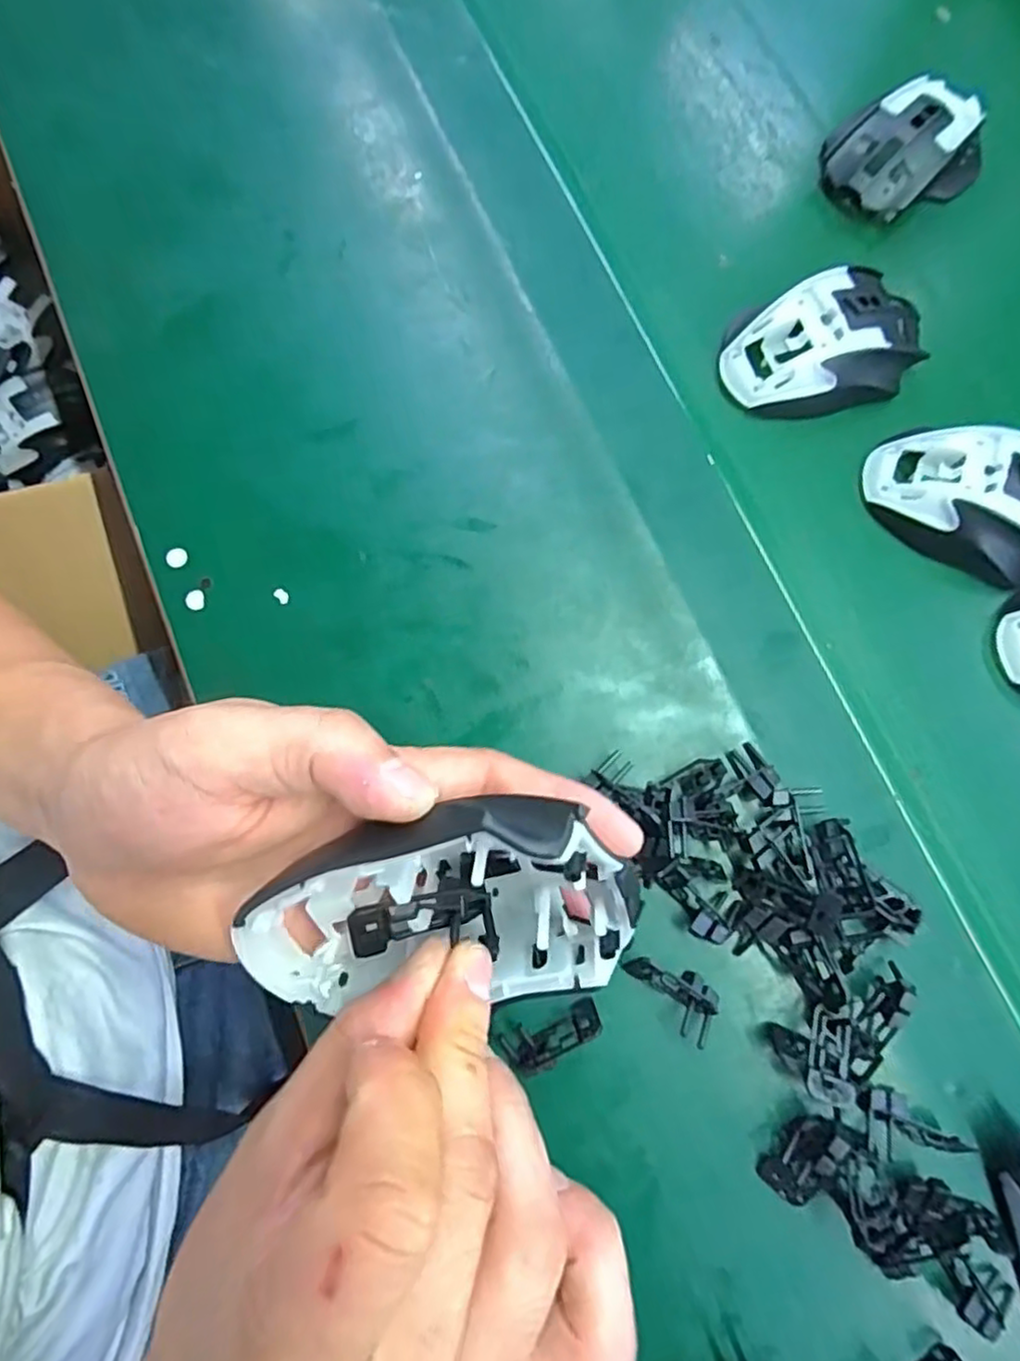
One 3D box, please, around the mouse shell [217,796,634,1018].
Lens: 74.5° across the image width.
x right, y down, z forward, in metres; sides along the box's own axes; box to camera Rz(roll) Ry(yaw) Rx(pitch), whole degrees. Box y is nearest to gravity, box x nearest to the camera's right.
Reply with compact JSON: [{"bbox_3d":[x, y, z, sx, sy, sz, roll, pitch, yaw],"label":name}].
[{"bbox_3d":[-0.024,0.062,0.197,0.115,0.071,0.038,-18,35,15],"label":"mouse shell"}]

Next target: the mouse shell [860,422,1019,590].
[{"bbox_3d":[0.248,-0.095,0.353,0.109,0.033,0.068,15,78,3],"label":"mouse shell"}]

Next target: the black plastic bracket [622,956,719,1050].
[{"bbox_3d":[0.075,0.139,0.301,0.045,0.012,0.023,44,81,8],"label":"black plastic bracket"}]

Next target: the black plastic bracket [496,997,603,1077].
[{"bbox_3d":[0.019,0.158,0.295,0.044,0.014,0.021,-22,79,-5],"label":"black plastic bracket"}]

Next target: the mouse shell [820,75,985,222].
[{"bbox_3d":[0.239,-0.319,0.404,0.081,0.037,0.060,-29,79,-7],"label":"mouse shell"}]

